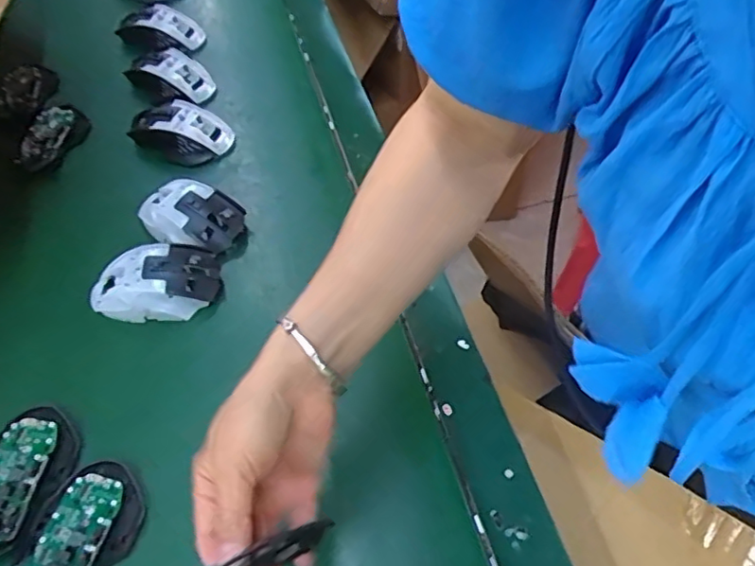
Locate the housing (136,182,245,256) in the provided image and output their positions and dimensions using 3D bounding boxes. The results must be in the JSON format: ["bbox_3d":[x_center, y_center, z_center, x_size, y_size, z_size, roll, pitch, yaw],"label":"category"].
[{"bbox_3d":[-0.184,-0.067,0.596,0.102,0.034,0.069,26,59,20],"label":"housing"}]

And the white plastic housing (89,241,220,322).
[{"bbox_3d":[-0.206,-0.002,0.550,0.114,0.037,0.065,-3,53,1],"label":"white plastic housing"}]

